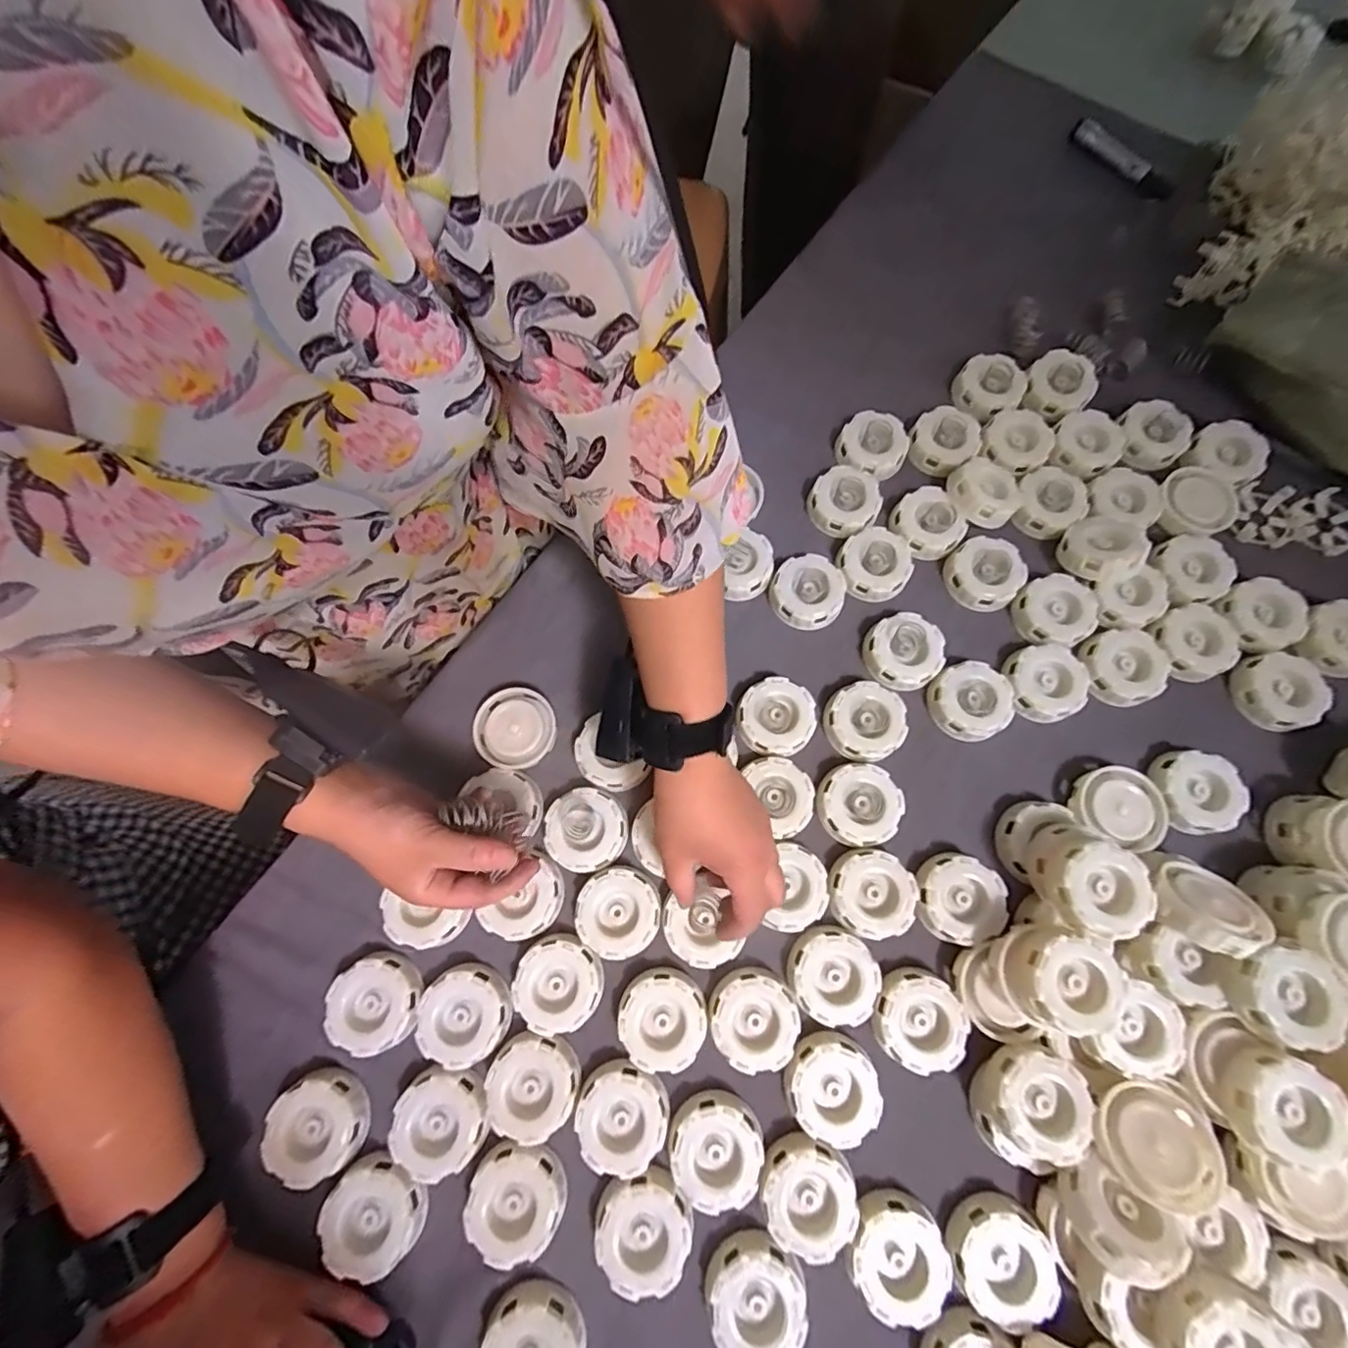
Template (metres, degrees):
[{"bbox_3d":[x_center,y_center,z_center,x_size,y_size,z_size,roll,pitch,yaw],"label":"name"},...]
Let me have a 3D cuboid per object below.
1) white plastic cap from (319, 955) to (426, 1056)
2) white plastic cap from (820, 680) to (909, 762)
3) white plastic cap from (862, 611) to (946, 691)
[{"bbox_3d":[-0.217,0.239,0.423,0.064,0.022,0.060,0,75,1],"label":"white plastic cap"},{"bbox_3d":[0.159,0.040,0.486,0.065,0.024,0.063,0,75,1],"label":"white plastic cap"},{"bbox_3d":[0.199,-0.018,0.506,0.068,0.024,0.063,0,75,1],"label":"white plastic cap"}]

